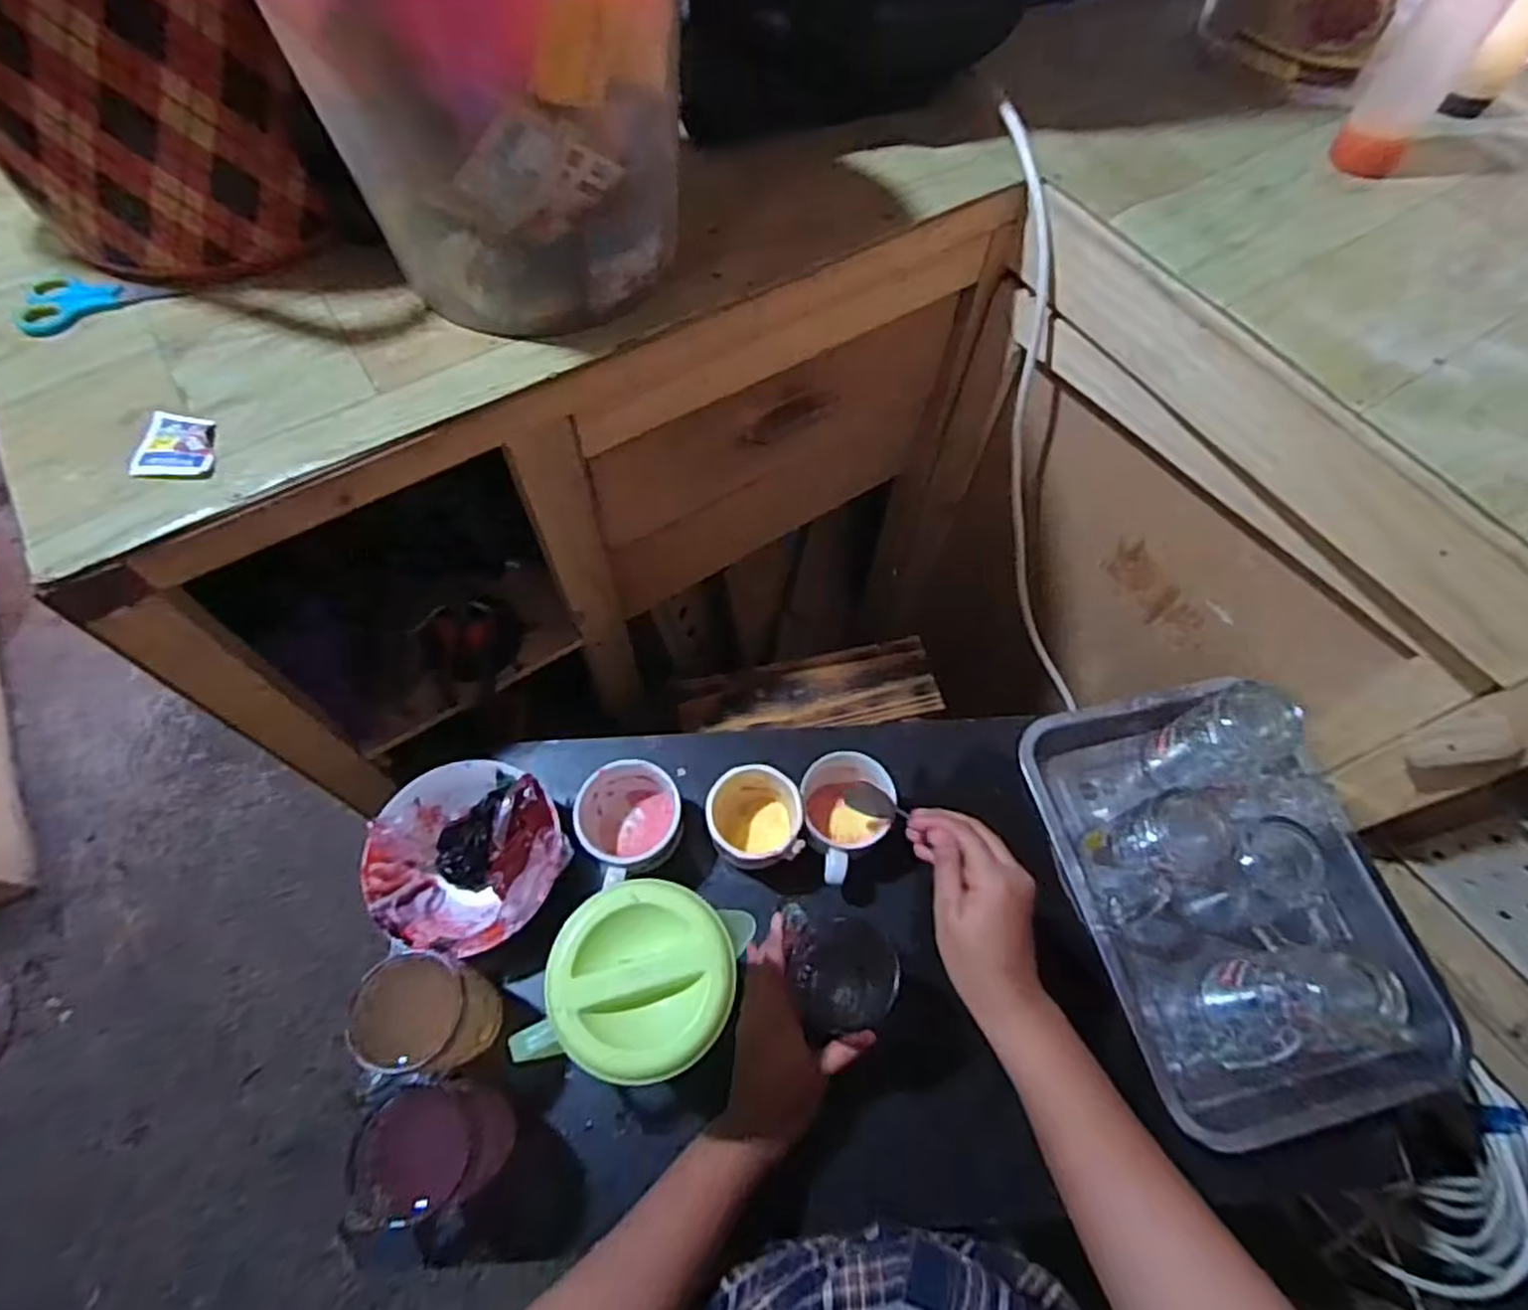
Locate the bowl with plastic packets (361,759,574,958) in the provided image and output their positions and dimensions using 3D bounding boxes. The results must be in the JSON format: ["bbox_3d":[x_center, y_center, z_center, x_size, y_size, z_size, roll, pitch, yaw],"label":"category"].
[{"bbox_3d":[-0.244,0.168,0.629,0.151,0.073,0.150,0,64,0],"label":"bowl with plastic packets"}]

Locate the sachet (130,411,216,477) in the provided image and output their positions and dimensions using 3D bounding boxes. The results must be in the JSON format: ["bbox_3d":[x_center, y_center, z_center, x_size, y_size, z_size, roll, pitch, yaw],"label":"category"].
[{"bbox_3d":[-0.380,-0.135,0.492,0.045,0.009,0.047,-3,64,-1],"label":"sachet"}]

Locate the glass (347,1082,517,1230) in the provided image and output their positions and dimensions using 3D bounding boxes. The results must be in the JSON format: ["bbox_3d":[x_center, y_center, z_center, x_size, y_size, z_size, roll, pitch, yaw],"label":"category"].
[{"bbox_3d":[-0.226,0.338,0.524,0.085,0.117,0.072,-12,65,-5],"label":"glass"}]

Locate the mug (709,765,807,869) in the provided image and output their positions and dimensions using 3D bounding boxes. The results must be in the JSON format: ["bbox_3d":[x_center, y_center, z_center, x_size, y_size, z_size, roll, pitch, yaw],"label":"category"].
[{"bbox_3d":[-0.007,0.141,0.652,0.074,0.078,0.076,0,64,0],"label":"mug"}]

